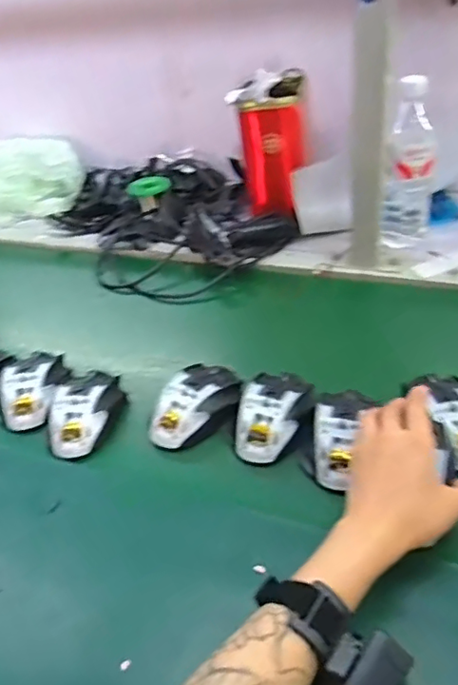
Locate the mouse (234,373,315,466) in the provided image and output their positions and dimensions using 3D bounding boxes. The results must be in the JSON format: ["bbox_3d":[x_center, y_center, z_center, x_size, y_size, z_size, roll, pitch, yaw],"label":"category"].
[{"bbox_3d":[0.046,0.072,0.571,0.073,0.034,0.111,5,40,16],"label":"mouse"}]

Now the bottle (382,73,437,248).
[{"bbox_3d":[0.250,-0.241,0.780,0.065,0.223,0.069,5,40,16],"label":"bottle"}]

